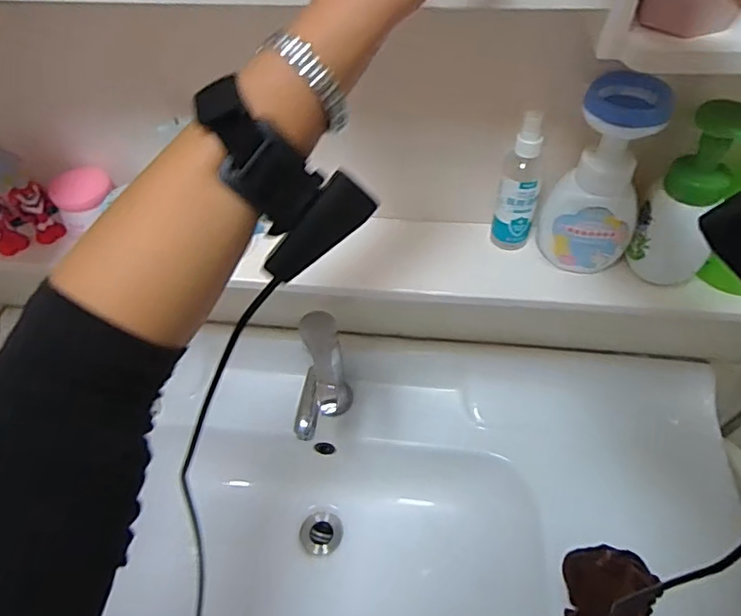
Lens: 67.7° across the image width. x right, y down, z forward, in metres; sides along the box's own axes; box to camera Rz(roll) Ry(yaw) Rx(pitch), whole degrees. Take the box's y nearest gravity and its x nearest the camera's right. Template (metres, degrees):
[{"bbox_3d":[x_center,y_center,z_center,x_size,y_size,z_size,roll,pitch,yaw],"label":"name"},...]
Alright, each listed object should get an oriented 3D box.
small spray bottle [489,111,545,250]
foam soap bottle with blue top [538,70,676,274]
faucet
[{"bbox_3d":[0.139,-0.111,0.513,0.037,0.139,0.032,12,52,12],"label":"small spray bottle"},{"bbox_3d":[0.200,-0.110,0.483,0.081,0.167,0.056,20,54,18],"label":"foam soap bottle with blue top"},{"bbox_3d":[-0.060,0.115,0.706,0.060,0.178,0.127,4,51,6],"label":"faucet"}]

